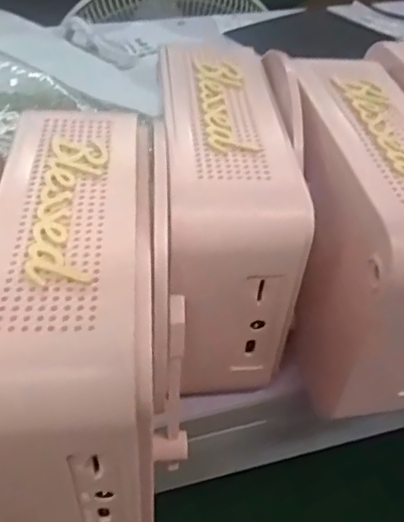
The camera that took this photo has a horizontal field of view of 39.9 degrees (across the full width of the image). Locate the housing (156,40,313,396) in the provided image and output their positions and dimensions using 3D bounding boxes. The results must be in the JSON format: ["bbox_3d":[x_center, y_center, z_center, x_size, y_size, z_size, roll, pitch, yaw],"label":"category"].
[{"bbox_3d":[0.008,-0.016,0.212,0.051,0.083,0.106,-2,44,-6],"label":"housing"}]

